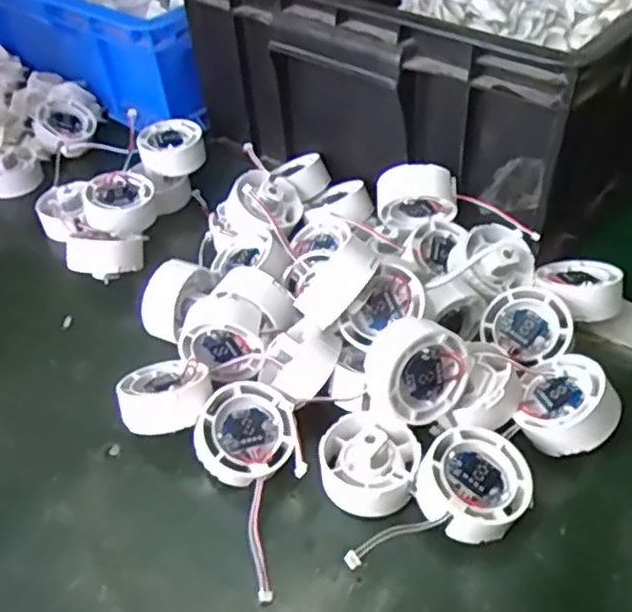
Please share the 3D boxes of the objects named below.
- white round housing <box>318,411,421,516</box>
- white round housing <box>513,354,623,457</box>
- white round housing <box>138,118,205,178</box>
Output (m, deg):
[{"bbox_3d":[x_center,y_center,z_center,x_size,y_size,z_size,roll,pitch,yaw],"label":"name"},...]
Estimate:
[{"bbox_3d":[0.029,0.086,0.380,0.053,0.029,0.054,-4,44,3],"label":"white round housing"},{"bbox_3d":[0.141,0.057,0.390,0.054,0.025,0.052,-30,30,19],"label":"white round housing"},{"bbox_3d":[-0.122,-0.134,0.584,0.054,0.027,0.054,-3,44,3],"label":"white round housing"}]

